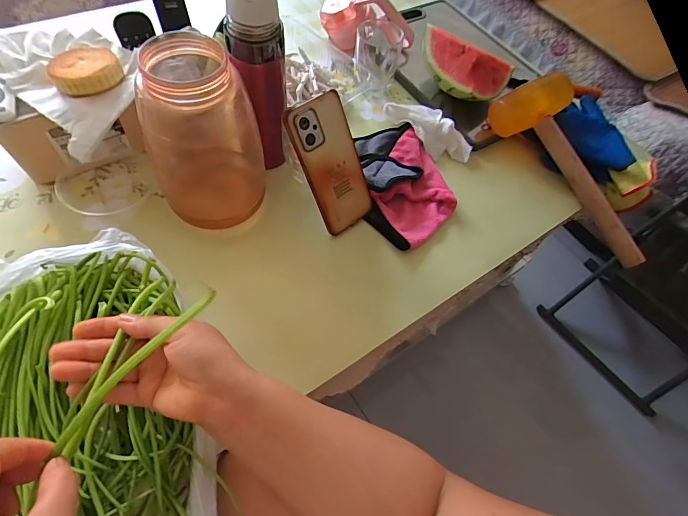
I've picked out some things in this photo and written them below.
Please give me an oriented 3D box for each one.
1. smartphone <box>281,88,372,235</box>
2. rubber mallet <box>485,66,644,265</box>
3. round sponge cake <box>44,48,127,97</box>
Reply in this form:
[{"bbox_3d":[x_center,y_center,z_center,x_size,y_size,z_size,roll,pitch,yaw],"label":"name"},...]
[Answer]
[{"bbox_3d":[-0.013,-0.111,0.472,0.074,0.159,0.014,-39,36,-26],"label":"smartphone"},{"bbox_3d":[0.349,-0.125,0.596,0.097,0.077,0.316,-29,89,-22],"label":"rubber mallet"},{"bbox_3d":[-0.296,-0.216,0.445,0.071,0.021,0.064,-24,62,-19],"label":"round sponge cake"}]

